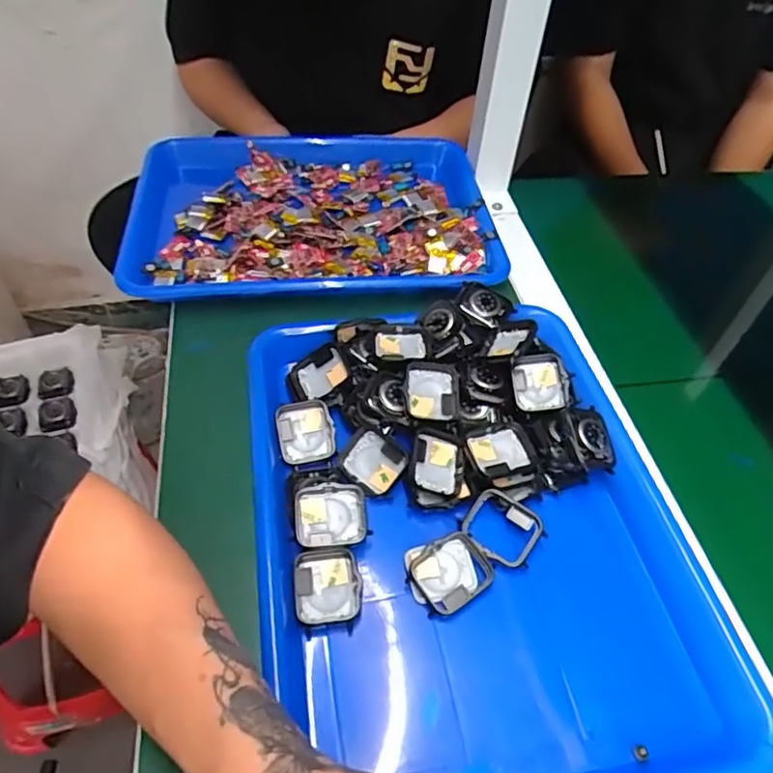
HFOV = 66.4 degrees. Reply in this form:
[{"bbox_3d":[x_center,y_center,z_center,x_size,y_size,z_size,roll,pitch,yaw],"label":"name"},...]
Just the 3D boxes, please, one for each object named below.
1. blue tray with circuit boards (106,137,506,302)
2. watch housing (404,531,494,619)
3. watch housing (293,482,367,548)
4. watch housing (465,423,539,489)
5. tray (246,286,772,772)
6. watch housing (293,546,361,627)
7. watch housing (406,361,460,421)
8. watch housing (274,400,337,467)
[{"bbox_3d":[-0.074,-0.168,0.583,0.349,0.041,0.257,-1,49,-4],"label":"blue tray with circuit boards"},{"bbox_3d":[0.037,0.110,0.350,0.047,0.014,0.038,-18,52,-18],"label":"watch housing"},{"bbox_3d":[-0.035,0.080,0.365,0.042,0.011,0.037,-5,67,-8],"label":"watch housing"},{"bbox_3d":[0.076,0.046,0.389,0.042,0.010,0.041,-11,50,-12],"label":"watch housing"},{"bbox_3d":[0.047,0.078,0.373,0.251,0.052,0.332,-7,50,-9],"label":"tray"},{"bbox_3d":[-0.034,0.117,0.343,0.038,0.012,0.041,-5,50,-7],"label":"watch housing"},{"bbox_3d":[0.032,0.004,0.413,0.038,0.010,0.043,6,68,-7],"label":"watch housing"},{"bbox_3d":[-0.057,0.032,0.414,0.038,0.006,0.043,-10,74,-8],"label":"watch housing"}]

